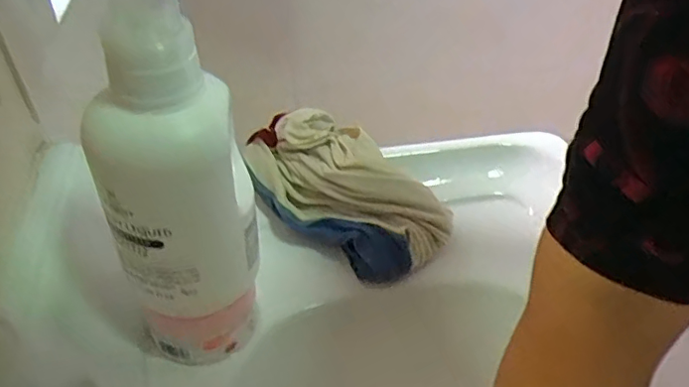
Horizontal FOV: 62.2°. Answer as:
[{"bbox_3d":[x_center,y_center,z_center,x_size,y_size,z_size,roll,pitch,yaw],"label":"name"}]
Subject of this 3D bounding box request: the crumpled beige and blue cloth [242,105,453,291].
[{"bbox_3d":[0.000,-0.006,0.516,0.184,0.077,0.108,33,50,31],"label":"crumpled beige and blue cloth"}]

